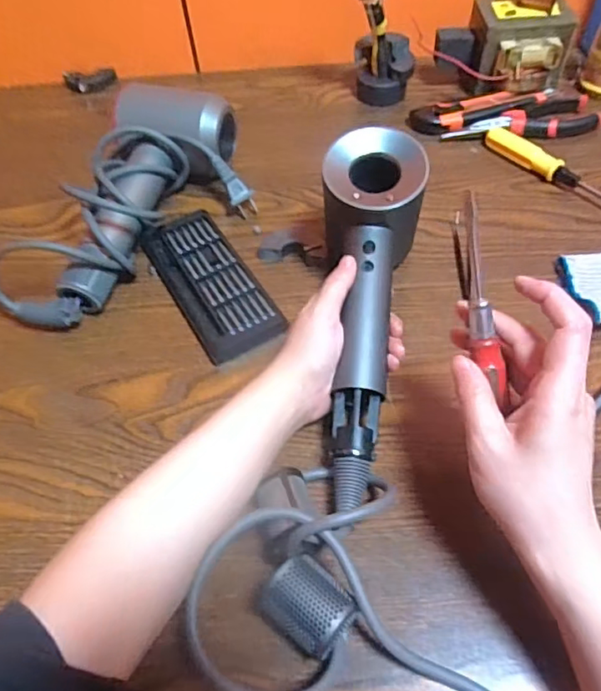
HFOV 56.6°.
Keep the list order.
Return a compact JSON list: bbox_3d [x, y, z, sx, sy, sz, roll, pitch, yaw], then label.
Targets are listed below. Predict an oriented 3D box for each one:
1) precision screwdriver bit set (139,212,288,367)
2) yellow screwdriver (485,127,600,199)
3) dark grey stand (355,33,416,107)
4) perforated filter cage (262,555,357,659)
[{"bbox_3d":[-0.077,-0.054,0.471,0.065,0.014,0.158,-28,59,-15],"label":"precision screwdriver bit set"},{"bbox_3d":[0.239,-0.164,0.525,0.015,0.019,0.154,-36,61,-20],"label":"yellow screwdriver"},{"bbox_3d":[0.090,-0.298,0.604,0.063,0.053,0.049,-1,56,2],"label":"dark grey stand"},{"bbox_3d":[0.005,0.146,0.311,0.044,0.037,0.036,36,65,24],"label":"perforated filter cage"}]

